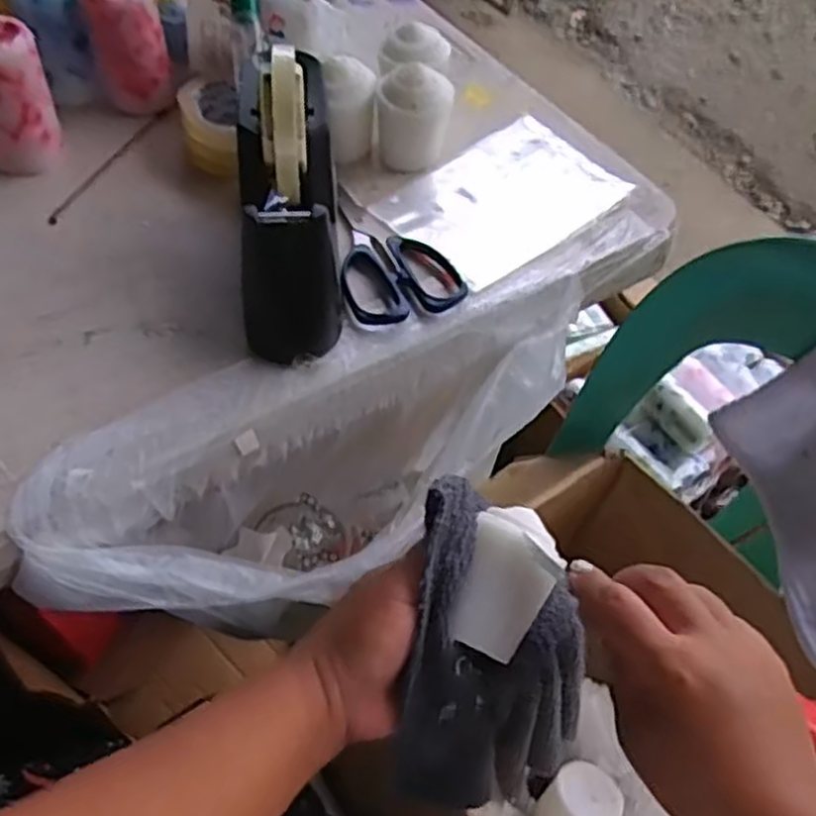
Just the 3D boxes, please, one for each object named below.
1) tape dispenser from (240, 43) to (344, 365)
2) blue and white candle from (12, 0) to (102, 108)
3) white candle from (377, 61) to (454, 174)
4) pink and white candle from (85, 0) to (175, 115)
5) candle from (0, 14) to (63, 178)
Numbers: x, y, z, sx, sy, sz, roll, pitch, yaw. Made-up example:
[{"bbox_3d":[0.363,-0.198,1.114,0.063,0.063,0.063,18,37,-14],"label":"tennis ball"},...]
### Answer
[{"bbox_3d":[-0.075,-0.135,0.470,0.065,0.133,0.180,-2,54,-7],"label":"tape dispenser"},{"bbox_3d":[-0.273,-0.290,0.596,0.050,0.090,0.051,-22,59,-20],"label":"blue and white candle"},{"bbox_3d":[0.002,-0.214,0.576,0.056,0.070,0.045,10,54,2],"label":"white candle"},{"bbox_3d":[-0.219,-0.286,0.599,0.054,0.091,0.051,-15,57,-16],"label":"pink and white candle"},{"bbox_3d":[-0.285,-0.223,0.549,0.054,0.091,0.053,-10,56,-13],"label":"candle"}]

